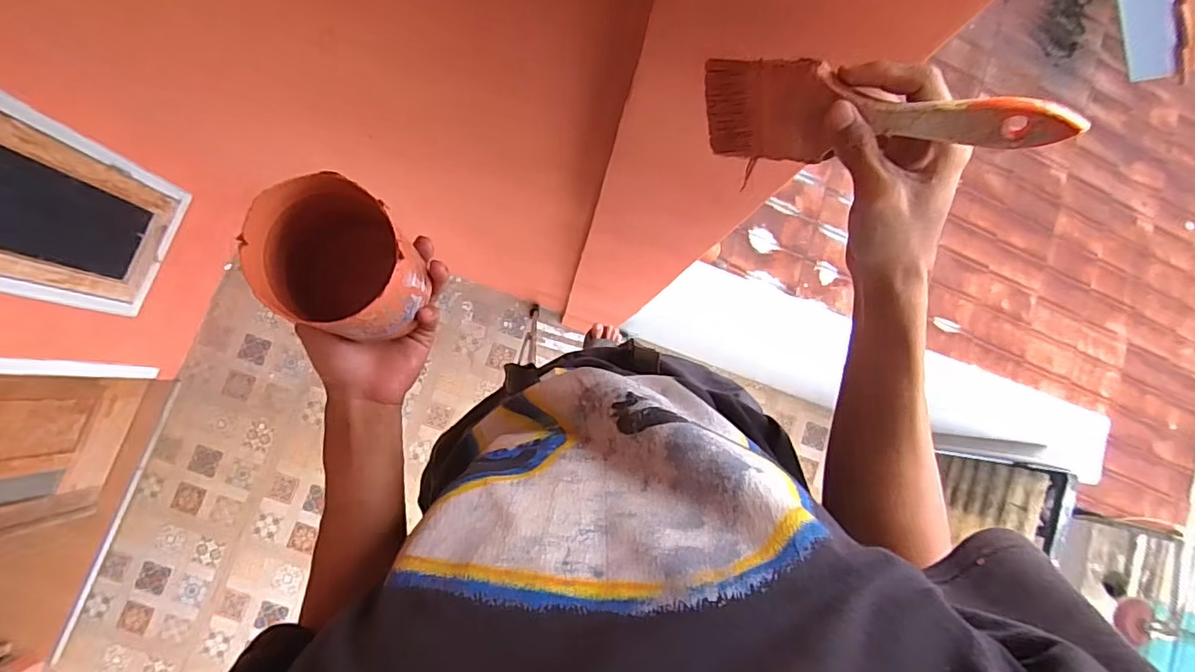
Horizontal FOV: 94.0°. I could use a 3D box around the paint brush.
[{"bbox_3d":[0.152,-0.126,0.323,0.195,0.063,0.009,18,50,34],"label":"paint brush"}]

